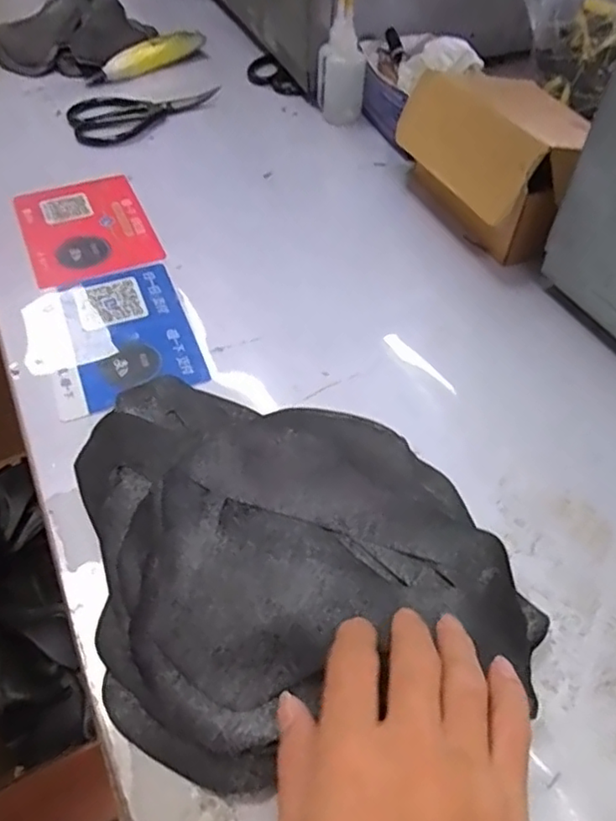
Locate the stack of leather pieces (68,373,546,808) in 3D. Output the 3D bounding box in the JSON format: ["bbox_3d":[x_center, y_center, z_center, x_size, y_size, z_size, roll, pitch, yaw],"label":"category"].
[{"bbox_3d":[-0.013,0.077,0.391,0.240,0.041,0.266,-14,55,-12],"label":"stack of leather pieces"}]

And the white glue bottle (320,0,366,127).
[{"bbox_3d":[0.041,-0.405,0.714,0.044,0.136,0.038,-9,53,-9],"label":"white glue bottle"}]

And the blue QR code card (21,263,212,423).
[{"bbox_3d":[-0.166,-0.066,0.528,0.128,0.010,0.151,-18,57,-19],"label":"blue QR code card"}]

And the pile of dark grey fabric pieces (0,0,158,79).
[{"bbox_3d":[-0.322,-0.540,0.873,0.200,0.037,0.207,1,52,-1],"label":"pile of dark grey fabric pieces"}]

